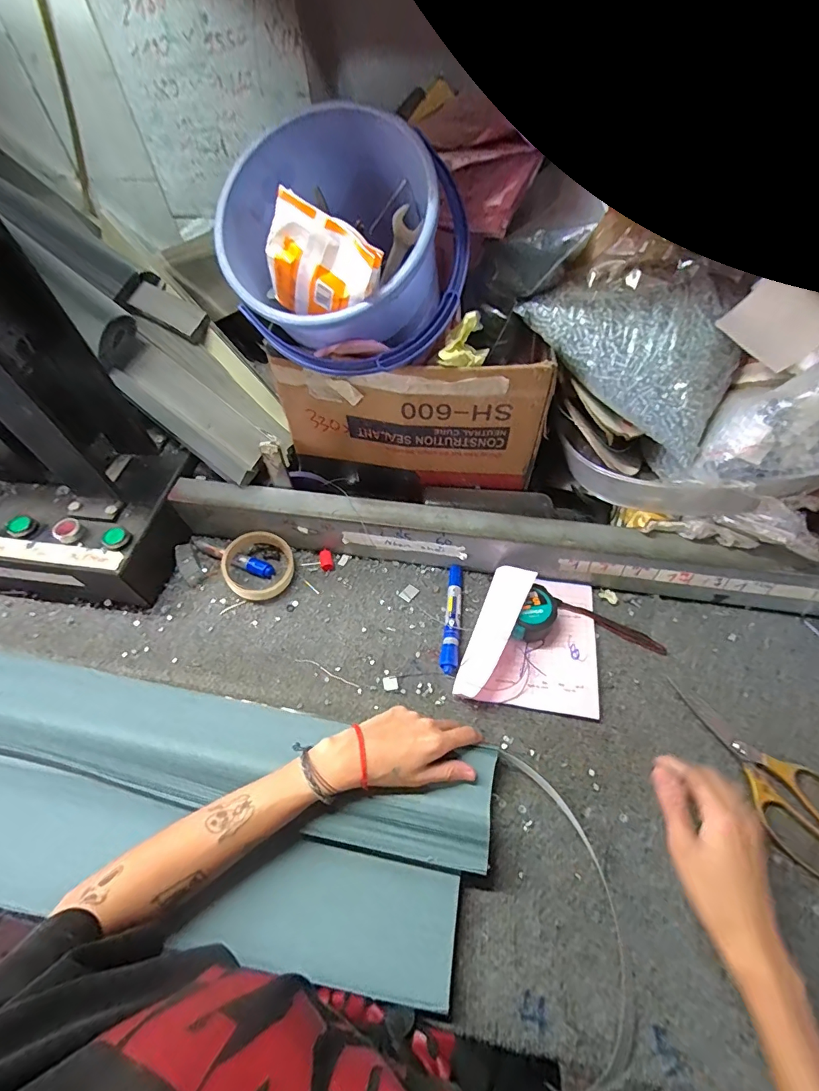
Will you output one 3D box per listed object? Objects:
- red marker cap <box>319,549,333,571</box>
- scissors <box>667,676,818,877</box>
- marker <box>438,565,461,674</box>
[{"bbox_3d":[-0.110,0.020,0.583,0.016,0.013,0.026,-16,56,-9],"label":"red marker cap"},{"bbox_3d":[0.336,0.225,0.427,0.077,0.015,0.185,-39,62,-22],"label":"scissors"},{"bbox_3d":[0.053,0.084,0.532,0.021,0.018,0.140,7,56,7],"label":"marker"}]

